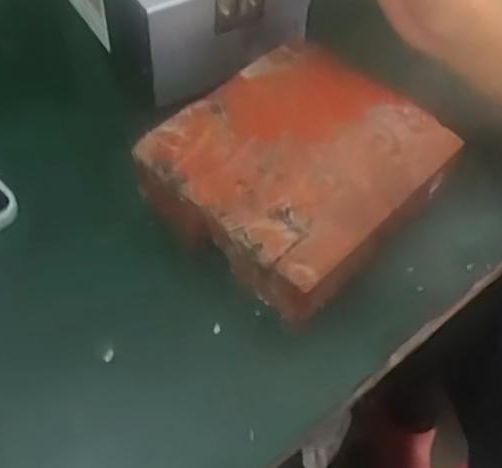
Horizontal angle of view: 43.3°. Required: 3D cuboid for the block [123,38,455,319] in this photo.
[{"bbox_3d":[0.031,-0.039,0.361,0.131,0.040,0.152,39,62,22],"label":"block"}]

